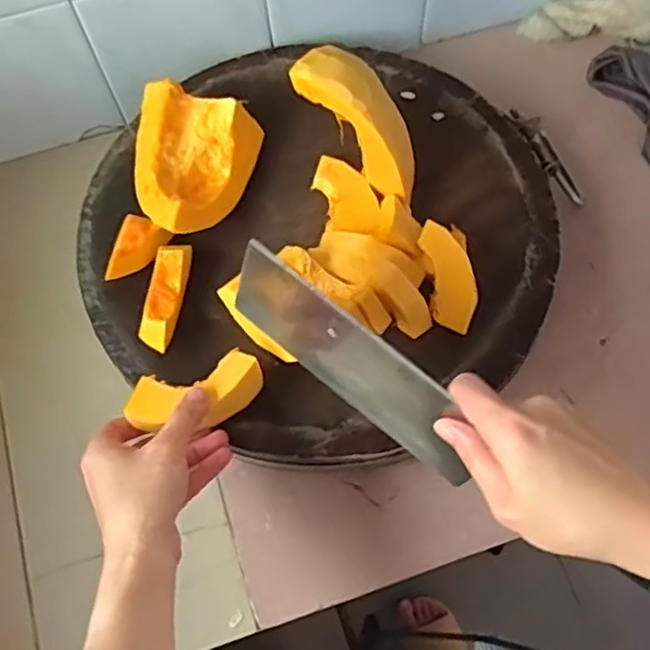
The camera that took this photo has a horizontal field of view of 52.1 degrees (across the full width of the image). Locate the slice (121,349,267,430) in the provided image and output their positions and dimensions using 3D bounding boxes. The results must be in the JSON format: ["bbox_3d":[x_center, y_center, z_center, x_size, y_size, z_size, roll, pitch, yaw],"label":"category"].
[{"bbox_3d":[-0.087,0.048,0.452,0.091,0.018,0.047,-15,68,-10],"label":"slice"}]

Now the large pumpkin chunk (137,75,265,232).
[{"bbox_3d":[-0.107,-0.124,0.521,0.087,0.043,0.117,13,68,5],"label":"large pumpkin chunk"}]

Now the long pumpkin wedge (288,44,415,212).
[{"bbox_3d":[0.034,-0.141,0.477,0.042,0.133,0.045,10,62,44],"label":"long pumpkin wedge"}]

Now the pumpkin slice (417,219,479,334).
[{"bbox_3d":[0.091,-0.036,0.485,0.033,0.009,0.080,-13,87,-6],"label":"pumpkin slice"}]

